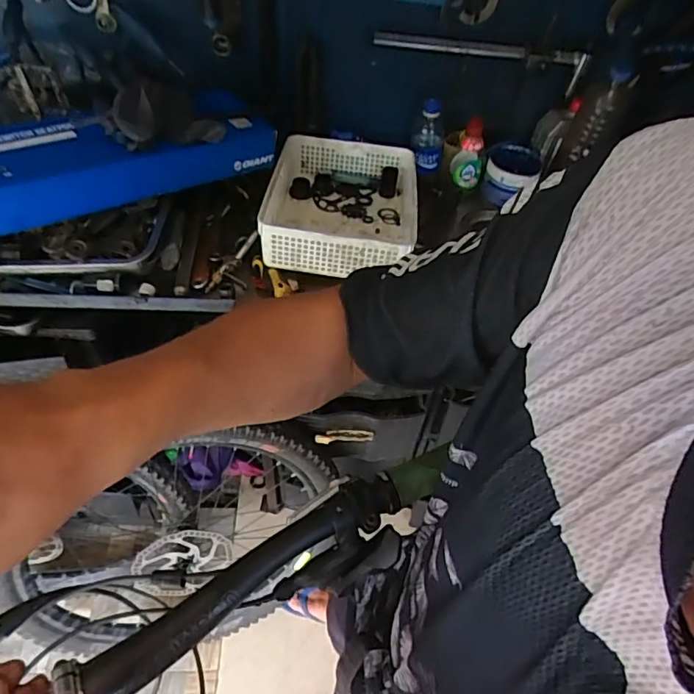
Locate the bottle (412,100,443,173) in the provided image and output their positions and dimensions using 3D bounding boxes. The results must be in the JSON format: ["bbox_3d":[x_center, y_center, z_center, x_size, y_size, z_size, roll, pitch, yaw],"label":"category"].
[{"bbox_3d":[0.168,-0.418,1.038,0.064,0.144,0.059,6,50,0],"label":"bottle"}]

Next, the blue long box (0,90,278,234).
[{"bbox_3d":[-0.369,-0.304,0.816,0.531,0.094,0.168,-31,59,-27],"label":"blue long box"}]

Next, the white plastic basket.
[{"bbox_3d":[-0.009,-0.251,0.941,0.262,0.102,0.332,6,50,-1],"label":"white plastic basket"}]

